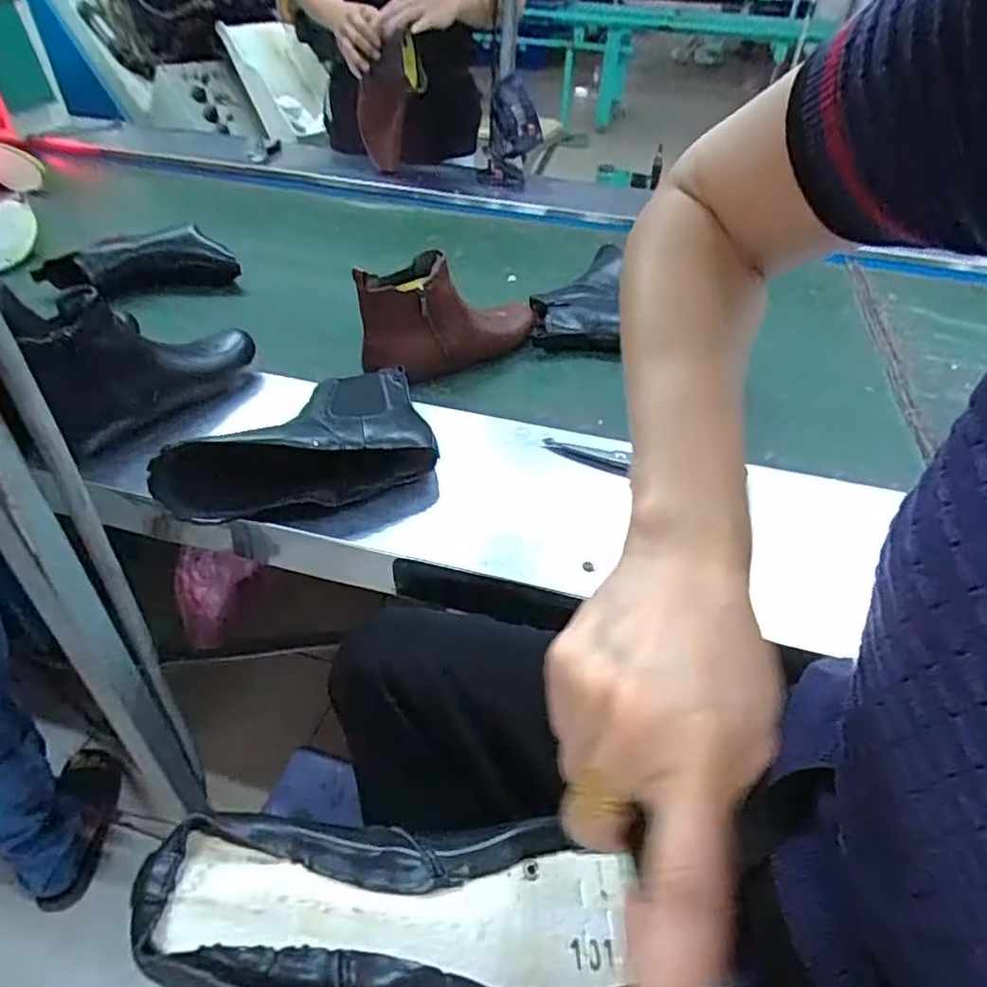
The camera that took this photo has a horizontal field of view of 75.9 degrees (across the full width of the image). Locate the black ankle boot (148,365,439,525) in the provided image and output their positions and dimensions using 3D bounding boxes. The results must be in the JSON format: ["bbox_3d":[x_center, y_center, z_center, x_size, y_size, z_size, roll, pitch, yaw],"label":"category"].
[{"bbox_3d":[-0.191,-0.049,0.618,0.258,0.089,0.144,-16,45,-21],"label":"black ankle boot"}]

